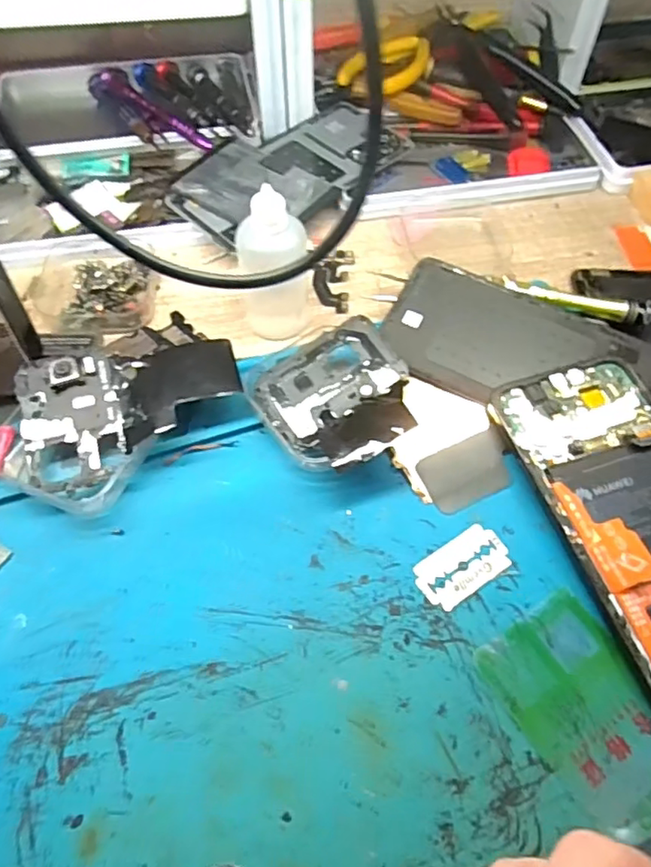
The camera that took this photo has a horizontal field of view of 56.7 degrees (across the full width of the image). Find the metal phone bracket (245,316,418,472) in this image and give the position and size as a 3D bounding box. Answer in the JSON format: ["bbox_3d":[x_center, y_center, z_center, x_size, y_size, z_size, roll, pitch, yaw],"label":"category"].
[{"bbox_3d":[0.005,-0.018,0.289,0.068,0.010,0.071,-33,66,-2],"label":"metal phone bracket"}]

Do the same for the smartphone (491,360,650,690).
[{"bbox_3d":[0.139,0.037,0.259,0.070,0.016,0.160,-16,60,-9],"label":"smartphone"}]

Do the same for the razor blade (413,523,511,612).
[{"bbox_3d":[0.059,0.056,0.258,0.043,0.004,0.024,-30,63,-17],"label":"razor blade"}]

